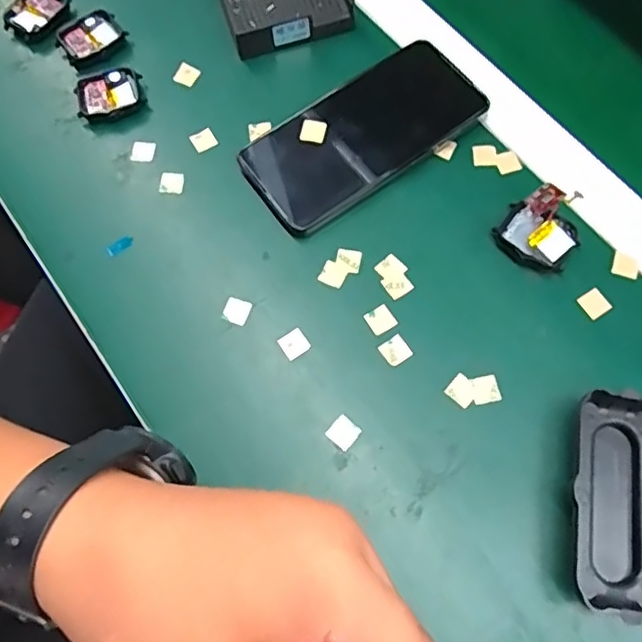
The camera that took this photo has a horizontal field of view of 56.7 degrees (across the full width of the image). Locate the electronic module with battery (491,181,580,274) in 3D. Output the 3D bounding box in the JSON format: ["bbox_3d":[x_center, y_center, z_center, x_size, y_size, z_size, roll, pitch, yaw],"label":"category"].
[{"bbox_3d":[0.136,-0.057,0.366,0.047,0.035,0.037,28,72,11],"label":"electronic module with battery"}]

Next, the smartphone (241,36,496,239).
[{"bbox_3d":[0.029,-0.128,0.404,0.163,0.012,0.077,-36,74,-5],"label":"smartphone"}]

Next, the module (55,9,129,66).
[{"bbox_3d":[-0.172,-0.213,0.448,0.046,0.009,0.040,-31,71,-10],"label":"module"}]

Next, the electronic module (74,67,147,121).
[{"bbox_3d":[-0.153,-0.165,0.431,0.048,0.009,0.038,-16,69,-5],"label":"electronic module"}]

